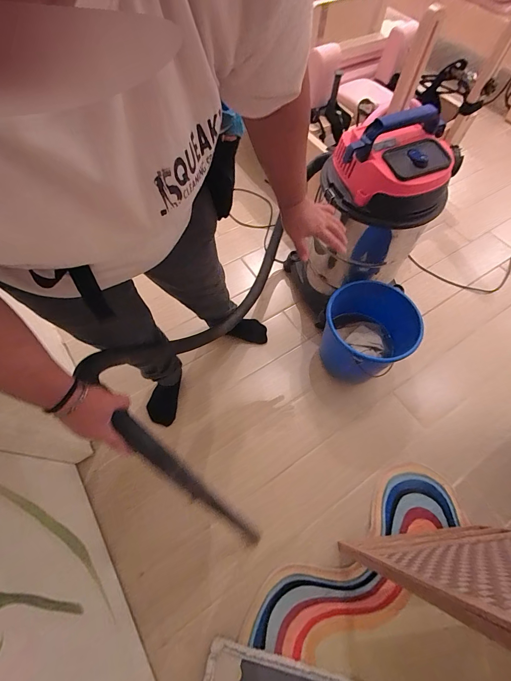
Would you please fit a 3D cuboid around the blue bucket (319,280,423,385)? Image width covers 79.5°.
[{"bbox_3d":[0.327,-0.019,0.963,0.259,0.249,0.271,0,64,-1],"label":"blue bucket"}]

